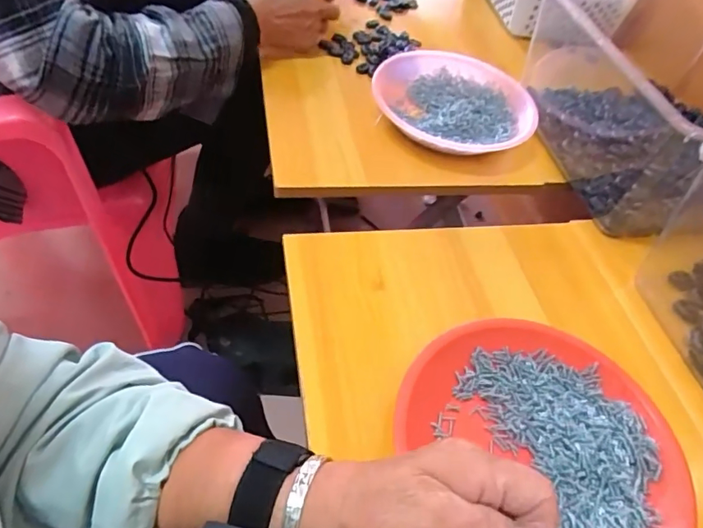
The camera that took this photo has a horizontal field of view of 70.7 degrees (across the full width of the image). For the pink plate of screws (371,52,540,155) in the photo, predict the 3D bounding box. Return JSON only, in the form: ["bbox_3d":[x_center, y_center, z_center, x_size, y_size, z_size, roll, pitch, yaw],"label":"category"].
[{"bbox_3d":[0.120,-0.190,0.592,0.177,0.041,0.181,3,52,-3],"label":"pink plate of screws"}]

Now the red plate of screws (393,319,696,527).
[{"bbox_3d":[0.134,0.124,0.342,0.186,0.035,0.186,3,52,-3],"label":"red plate of screws"}]

